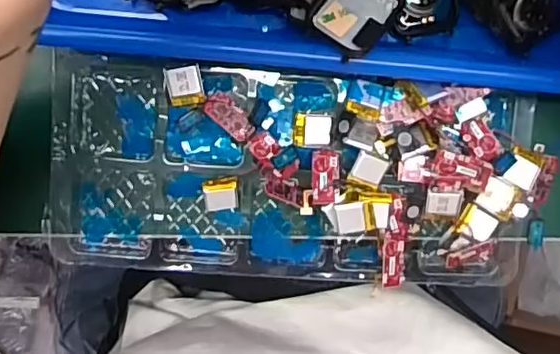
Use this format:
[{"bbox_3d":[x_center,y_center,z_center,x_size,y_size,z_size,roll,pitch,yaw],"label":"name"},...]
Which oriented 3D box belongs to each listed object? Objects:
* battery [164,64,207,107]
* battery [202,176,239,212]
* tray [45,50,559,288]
[{"bbox_3d":[-0.051,-0.049,0.311,0.019,0.007,0.021,-8,95,-1],"label":"battery"},{"bbox_3d":[-0.032,0.010,0.320,0.019,0.006,0.019,-4,95,-1],"label":"battery"},{"bbox_3d":[0.008,0.000,0.320,0.264,0.030,0.112,5,95,-2],"label":"tray"}]

